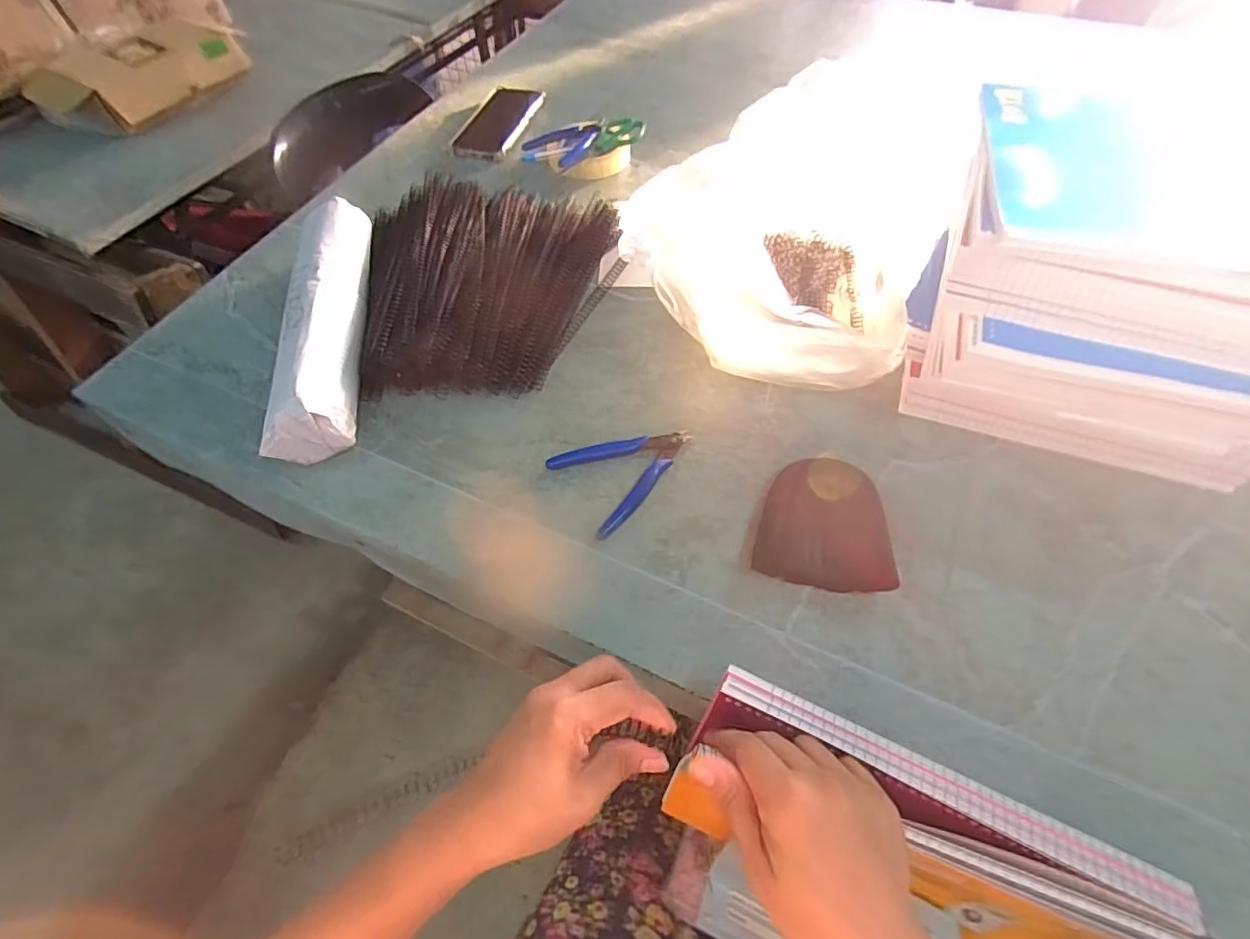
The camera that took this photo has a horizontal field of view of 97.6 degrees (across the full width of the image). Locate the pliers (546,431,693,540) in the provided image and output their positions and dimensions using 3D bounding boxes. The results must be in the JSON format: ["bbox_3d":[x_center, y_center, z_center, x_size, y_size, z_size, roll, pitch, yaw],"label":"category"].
[{"bbox_3d":[0.005,-0.004,0.459,0.113,0.011,0.086,-32,63,-16],"label":"pliers"}]

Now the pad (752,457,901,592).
[{"bbox_3d":[0.151,0.040,0.415,0.093,0.033,0.101,11,60,8],"label":"pad"}]

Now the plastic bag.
[{"bbox_3d":[0.130,-0.233,0.528,0.255,0.127,0.292,10,60,8],"label":"plastic bag"}]

